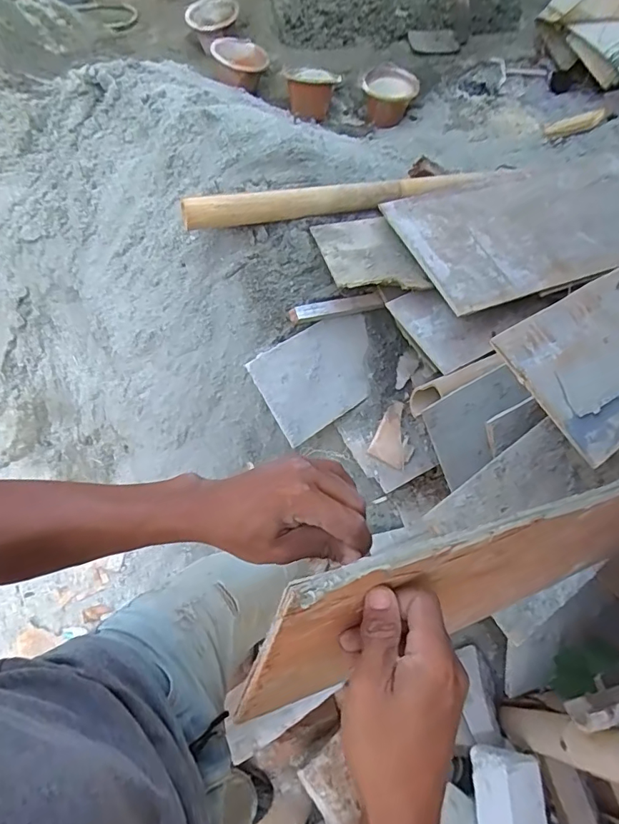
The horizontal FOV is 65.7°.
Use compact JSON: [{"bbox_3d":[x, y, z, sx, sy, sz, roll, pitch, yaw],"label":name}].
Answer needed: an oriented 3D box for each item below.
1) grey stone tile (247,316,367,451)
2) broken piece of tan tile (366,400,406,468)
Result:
[{"bbox_3d":[0.030,-0.086,1.119,0.293,0.010,0.217,-32,103,-15],"label":"grey stone tile"},{"bbox_3d":[0.194,0.052,1.167,0.081,0.009,0.154,8,83,5],"label":"broken piece of tan tile"}]

